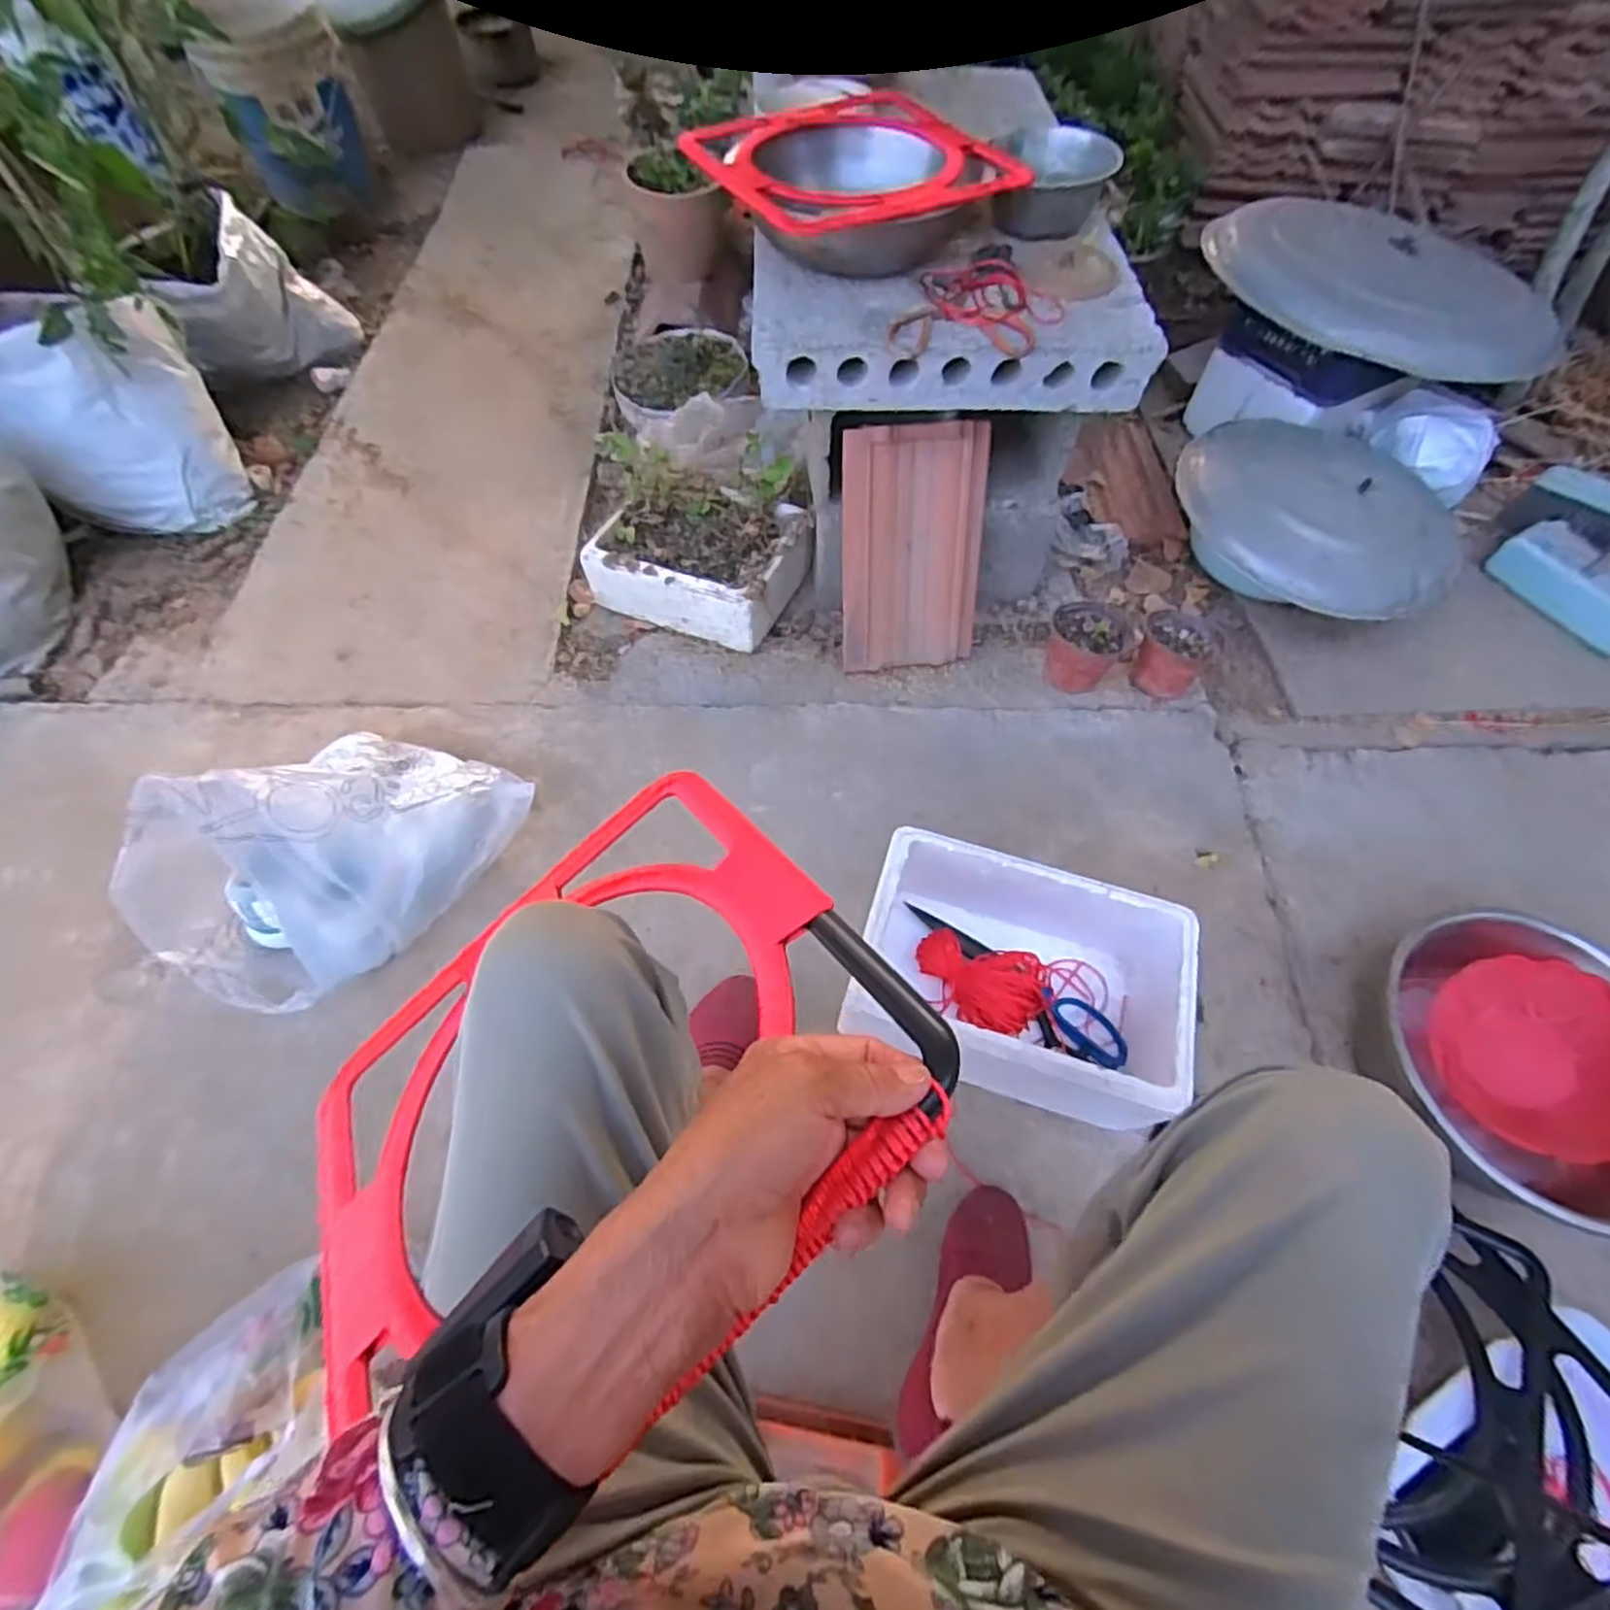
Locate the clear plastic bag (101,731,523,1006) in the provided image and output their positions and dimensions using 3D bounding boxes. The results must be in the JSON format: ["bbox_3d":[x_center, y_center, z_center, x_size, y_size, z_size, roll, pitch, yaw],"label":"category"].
[{"bbox_3d":[-0.545,0.026,0.810,0.259,0.236,0.371,28,63,14],"label":"clear plastic bag"}]

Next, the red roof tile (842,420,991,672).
[{"bbox_3d":[0.158,-0.366,1.078,0.207,0.333,0.017,-6,32,-5],"label":"red roof tile"}]

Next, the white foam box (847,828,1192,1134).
[{"bbox_3d":[0.232,0.196,0.826,0.337,0.168,0.227,17,61,8],"label":"white foam box"}]

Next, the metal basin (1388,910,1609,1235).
[{"bbox_3d":[0.761,0.289,0.804,0.293,0.152,0.298,0,60,-1],"label":"metal basin"}]

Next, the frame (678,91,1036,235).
[{"bbox_3d":[0.047,-0.800,0.908,0.347,0.023,0.333,-27,63,-17],"label":"frame"}]

